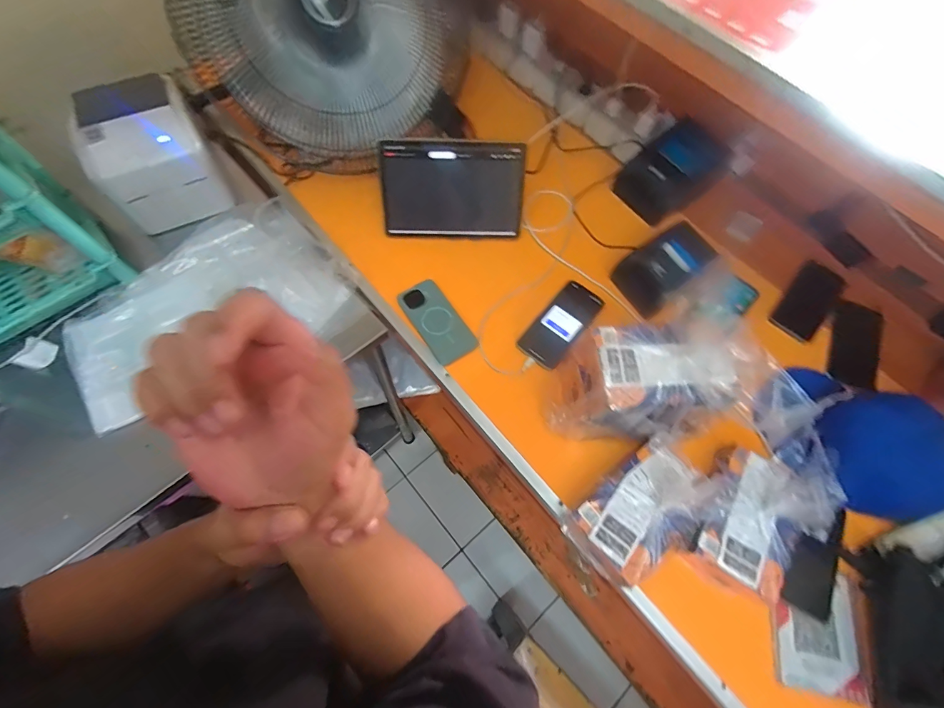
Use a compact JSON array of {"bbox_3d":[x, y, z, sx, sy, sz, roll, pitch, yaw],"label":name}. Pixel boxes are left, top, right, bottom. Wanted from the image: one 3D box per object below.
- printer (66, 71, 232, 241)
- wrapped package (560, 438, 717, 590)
[{"bbox_3d":[-0.551,-0.352,0.712,0.181,0.147,0.204,-18,69,-11],"label":"printer"},{"bbox_3d":[0.219,0.209,0.539,0.176,0.055,0.111,-38,65,-10],"label":"wrapped package"}]

